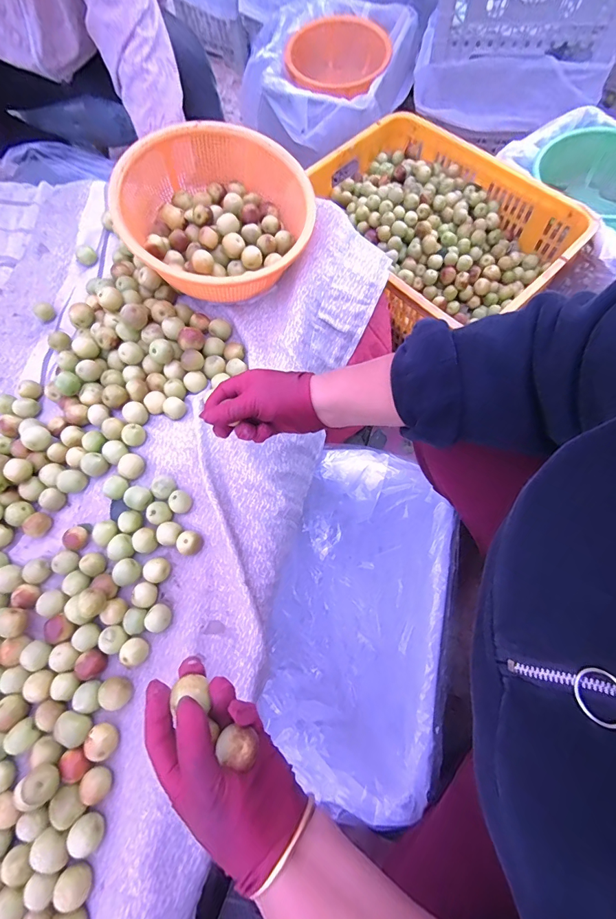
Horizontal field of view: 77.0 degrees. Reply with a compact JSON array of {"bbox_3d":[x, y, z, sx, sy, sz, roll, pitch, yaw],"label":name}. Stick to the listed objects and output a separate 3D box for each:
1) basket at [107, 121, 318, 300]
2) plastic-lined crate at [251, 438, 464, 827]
[{"bbox_3d":[-0.123,-0.347,0.543,0.251,0.089,0.245,-1,71,2],"label":"basket"},{"bbox_3d":[0.070,0.215,0.586,0.229,0.185,0.427,11,72,6],"label":"plastic-lined crate"}]

